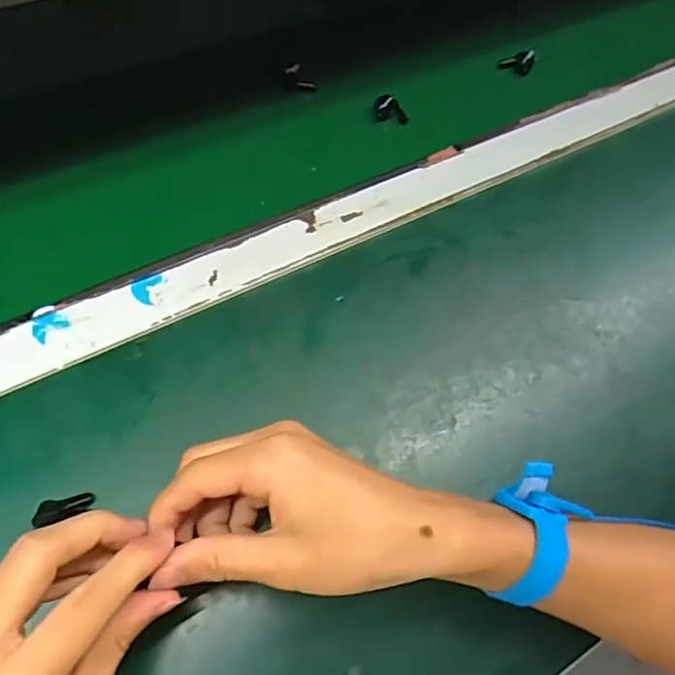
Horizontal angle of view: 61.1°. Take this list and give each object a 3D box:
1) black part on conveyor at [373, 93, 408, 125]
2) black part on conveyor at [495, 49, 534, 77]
[{"bbox_3d":[0.046,-0.193,0.482,0.030,0.018,0.013,7,63,-4],"label":"black part on conveyor"},{"bbox_3d":[0.168,-0.259,0.533,0.030,0.021,0.017,36,64,16],"label":"black part on conveyor"}]

